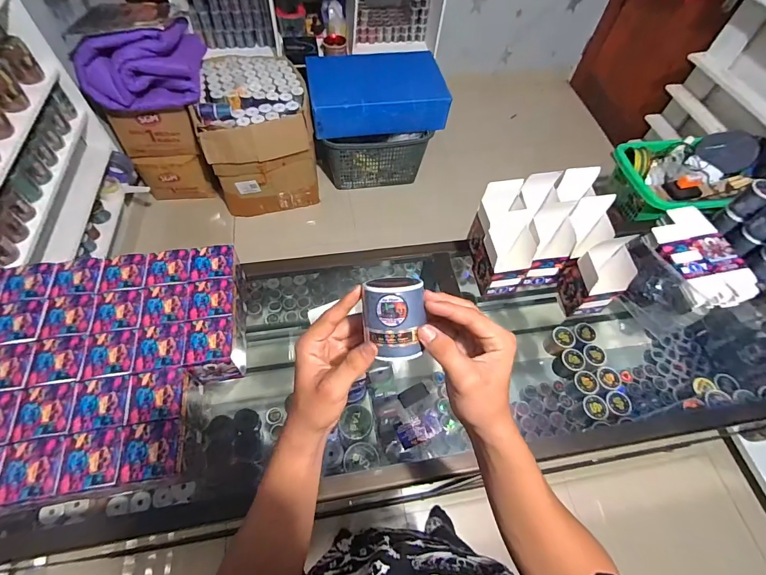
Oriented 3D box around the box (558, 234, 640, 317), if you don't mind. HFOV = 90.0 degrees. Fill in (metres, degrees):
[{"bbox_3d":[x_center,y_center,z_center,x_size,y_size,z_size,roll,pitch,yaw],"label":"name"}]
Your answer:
[{"bbox_3d":[0.384,-0.014,0.698,0.083,0.119,0.088,-3,60,-5],"label":"box"}]

